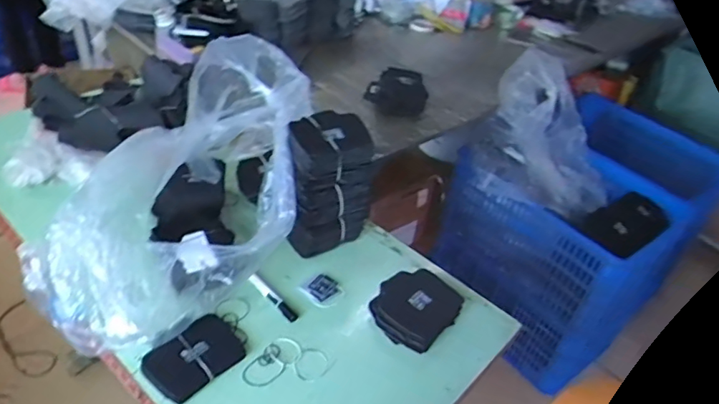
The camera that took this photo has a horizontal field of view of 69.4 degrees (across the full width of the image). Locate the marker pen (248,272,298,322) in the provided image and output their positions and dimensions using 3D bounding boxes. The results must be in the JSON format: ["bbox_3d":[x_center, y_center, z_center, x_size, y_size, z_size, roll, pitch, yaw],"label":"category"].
[{"bbox_3d":[-0.152,0.153,0.885,0.017,0.016,0.138,-28,51,-36],"label":"marker pen"}]

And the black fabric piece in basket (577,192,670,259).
[{"bbox_3d":[0.734,0.061,1.446,0.349,0.061,0.173,-26,49,-34],"label":"black fabric piece in basket"}]

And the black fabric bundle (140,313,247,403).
[{"bbox_3d":[-0.244,0.228,0.779,0.098,0.019,0.137,32,44,27],"label":"black fabric bundle"}]

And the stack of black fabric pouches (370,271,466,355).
[{"bbox_3d":[0.097,0.174,0.887,0.128,0.038,0.156,33,45,28],"label":"stack of black fabric pouches"}]

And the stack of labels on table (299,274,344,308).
[{"bbox_3d":[-0.062,0.155,0.908,0.061,0.010,0.062,-25,49,-34],"label":"stack of labels on table"}]

